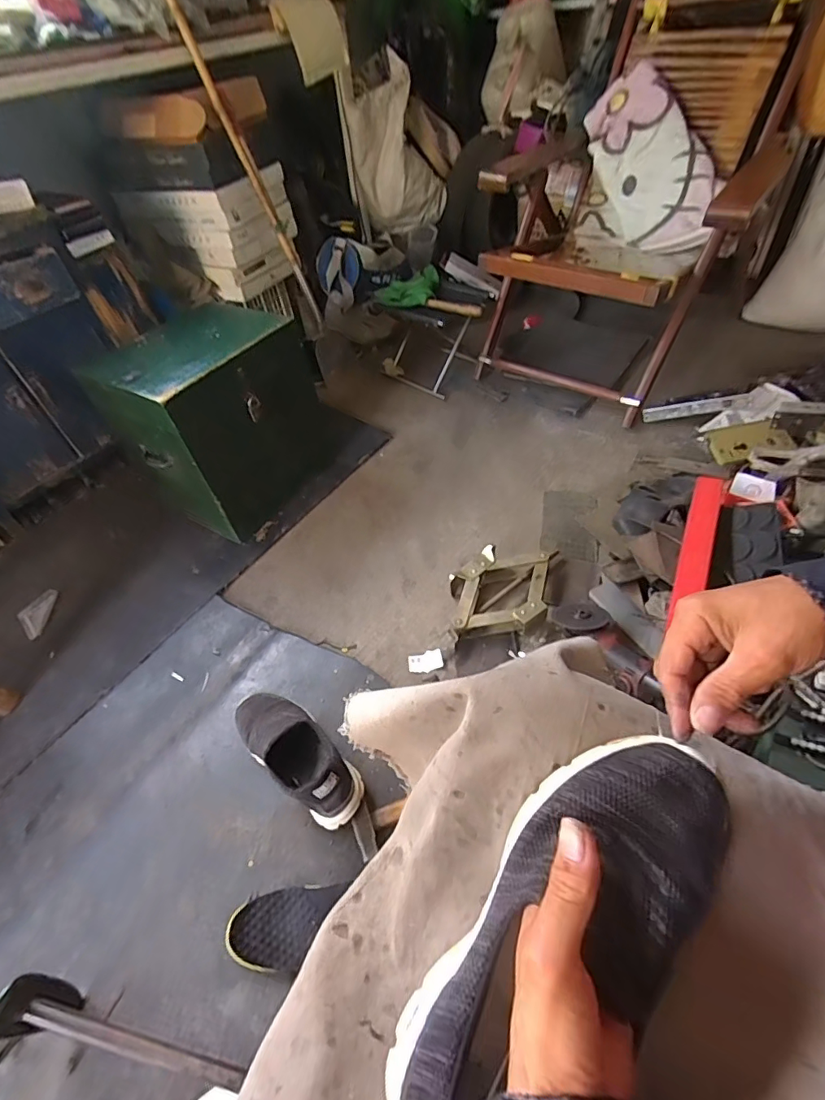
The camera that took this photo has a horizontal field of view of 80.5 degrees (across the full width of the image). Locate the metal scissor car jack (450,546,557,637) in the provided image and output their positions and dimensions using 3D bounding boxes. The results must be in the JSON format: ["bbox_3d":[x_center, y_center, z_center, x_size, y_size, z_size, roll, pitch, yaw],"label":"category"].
[{"bbox_3d":[0.170,0.085,0.930,0.184,0.059,0.197,-2,49,3],"label":"metal scissor car jack"}]

